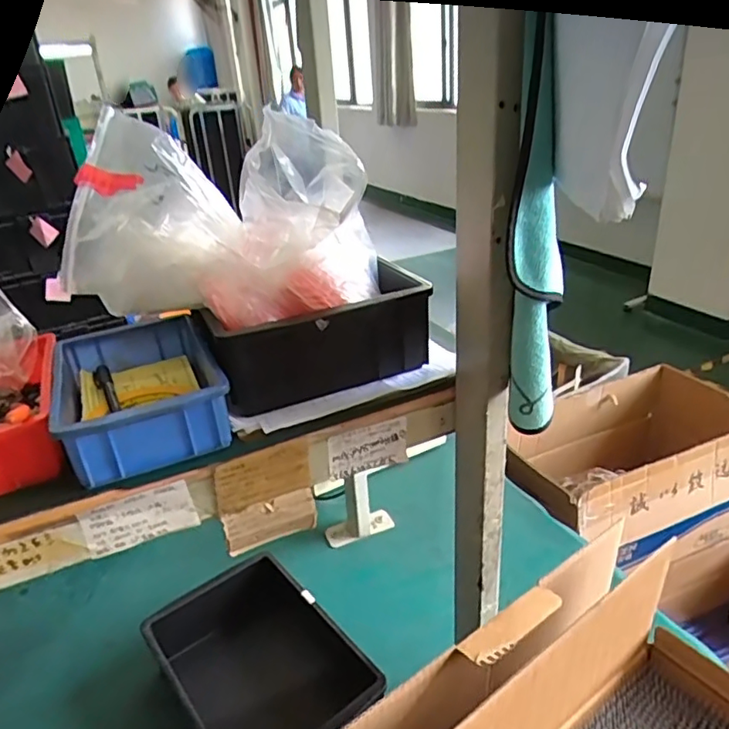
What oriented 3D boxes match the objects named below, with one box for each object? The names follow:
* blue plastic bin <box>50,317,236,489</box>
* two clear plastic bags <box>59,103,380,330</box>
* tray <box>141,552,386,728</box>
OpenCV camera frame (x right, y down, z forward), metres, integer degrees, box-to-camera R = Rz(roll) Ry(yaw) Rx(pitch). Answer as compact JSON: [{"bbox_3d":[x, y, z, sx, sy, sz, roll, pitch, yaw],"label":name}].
[{"bbox_3d":[-0.201,0.021,0.519,0.125,0.055,0.191,-16,29,-21],"label":"blue plastic bin"},{"bbox_3d":[-0.118,-0.130,0.514,0.247,0.155,0.165,-8,27,-7],"label":"two clear plastic bags"},{"bbox_3d":[-0.131,0.394,0.744,0.197,0.089,0.288,-23,32,-32],"label":"tray"}]

